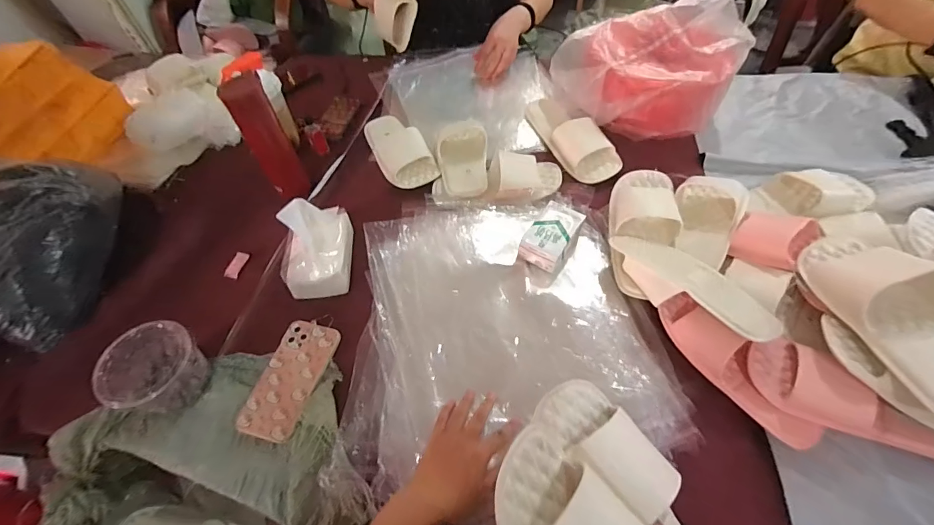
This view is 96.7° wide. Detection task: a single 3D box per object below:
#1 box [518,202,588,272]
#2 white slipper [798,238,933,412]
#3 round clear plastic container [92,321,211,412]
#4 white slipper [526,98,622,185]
[{"bbox_3d":[0.134,-0.042,0.663,0.065,0.036,0.108,27,60,23],"label":"box"},{"bbox_3d":[0.504,0.061,0.479,0.113,0.070,0.267,-13,54,-4],"label":"white slipper"},{"bbox_3d":[-0.418,0.146,0.563,0.099,0.082,0.116,24,59,21],"label":"round clear plastic container"},{"bbox_3d":[0.201,-0.254,0.818,0.101,0.049,0.250,-26,56,-13],"label":"white slipper"}]

